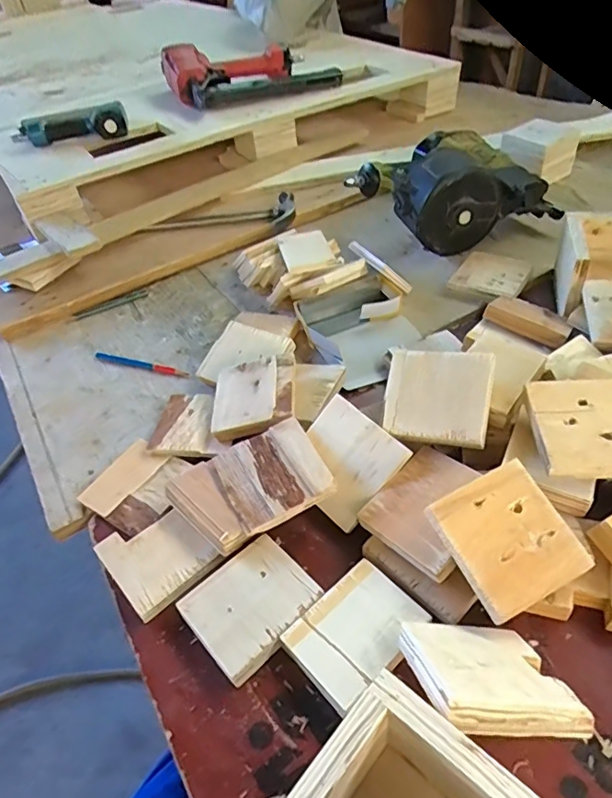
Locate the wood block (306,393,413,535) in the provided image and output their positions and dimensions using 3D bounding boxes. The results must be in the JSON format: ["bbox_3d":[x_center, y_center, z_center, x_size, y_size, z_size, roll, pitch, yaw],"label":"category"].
[{"bbox_3d":[0.032,0.055,0.470,0.089,0.009,0.089,39,91,23],"label":"wood block"}]

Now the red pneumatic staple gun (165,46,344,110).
[{"bbox_3d":[-0.112,-0.662,1.053,0.312,0.090,0.186,-19,47,-12],"label":"red pneumatic staple gun"}]

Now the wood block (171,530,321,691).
[{"bbox_3d":[-0.042,0.160,0.414,0.092,0.019,0.077,-36,53,-26],"label":"wood block"}]

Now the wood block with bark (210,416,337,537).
[{"bbox_3d":[-0.031,0.065,0.466,0.087,0.010,0.093,-29,49,-6],"label":"wood block with bark"}]

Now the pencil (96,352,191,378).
[{"bbox_3d":[-0.205,-0.044,0.657,0.135,0.009,0.012,11,48,17],"label":"pencil"}]

